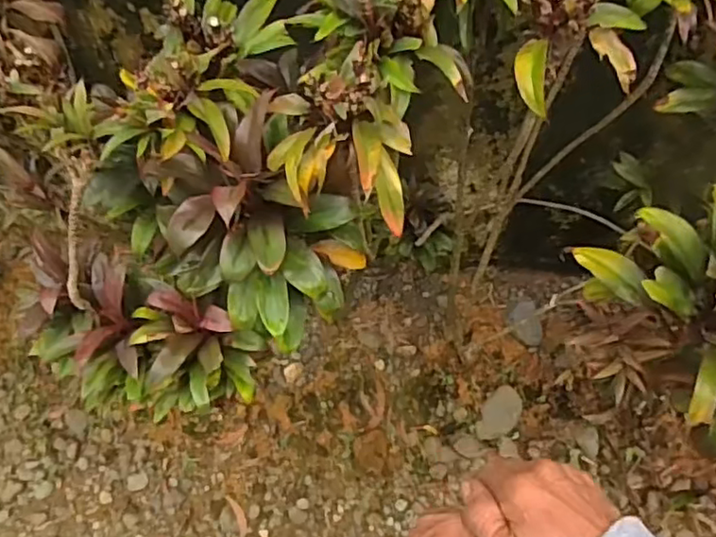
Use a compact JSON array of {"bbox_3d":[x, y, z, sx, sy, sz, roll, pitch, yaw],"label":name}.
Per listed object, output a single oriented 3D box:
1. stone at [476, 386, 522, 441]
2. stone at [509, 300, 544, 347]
[{"bbox_3d":[0.300,0.307,1.325,0.071,0.025,0.122,28,63,20],"label":"stone"},{"bbox_3d":[0.371,0.121,1.390,0.071,0.045,0.101,-8,57,-1],"label":"stone"}]

